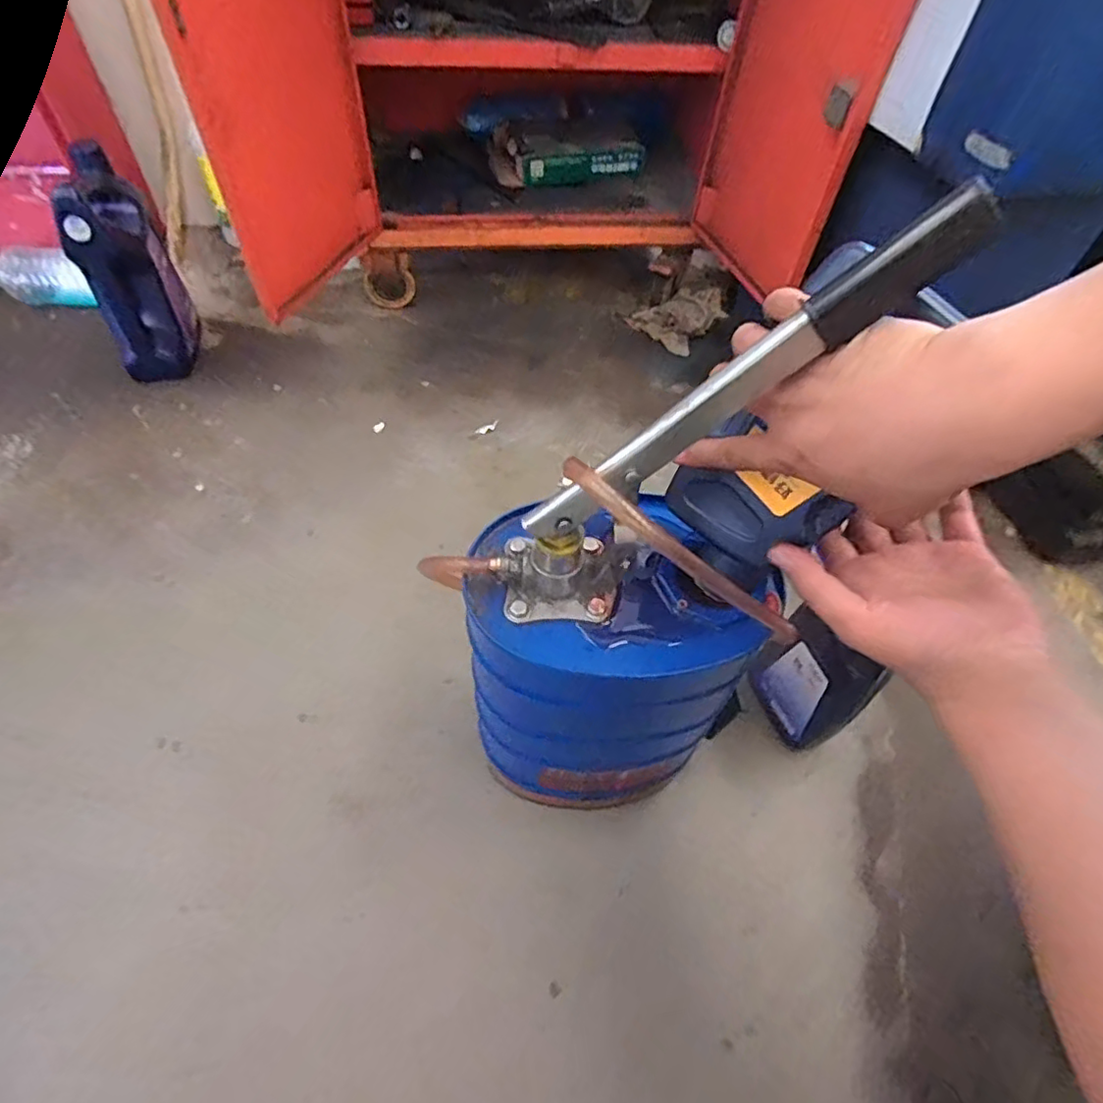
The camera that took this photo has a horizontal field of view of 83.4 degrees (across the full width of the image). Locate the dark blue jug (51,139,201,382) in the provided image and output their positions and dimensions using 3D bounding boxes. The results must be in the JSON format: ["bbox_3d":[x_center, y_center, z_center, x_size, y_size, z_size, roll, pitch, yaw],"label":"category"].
[{"bbox_3d":[-0.684,-0.461,1.016,0.124,0.302,0.206,-18,57,-17],"label":"dark blue jug"}]

